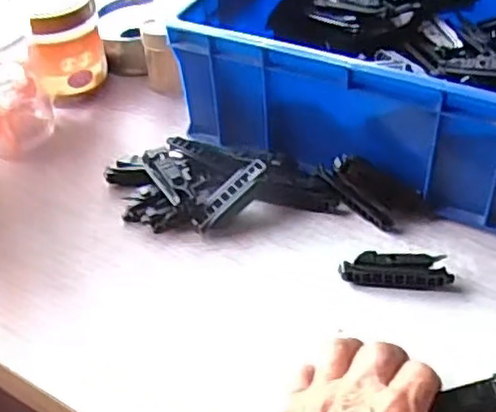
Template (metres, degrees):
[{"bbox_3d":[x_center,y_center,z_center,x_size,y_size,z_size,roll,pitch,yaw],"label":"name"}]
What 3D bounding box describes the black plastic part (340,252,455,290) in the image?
[{"bbox_3d":[0.110,0.048,0.505,0.079,0.019,0.027,3,43,8],"label":"black plastic part"}]

